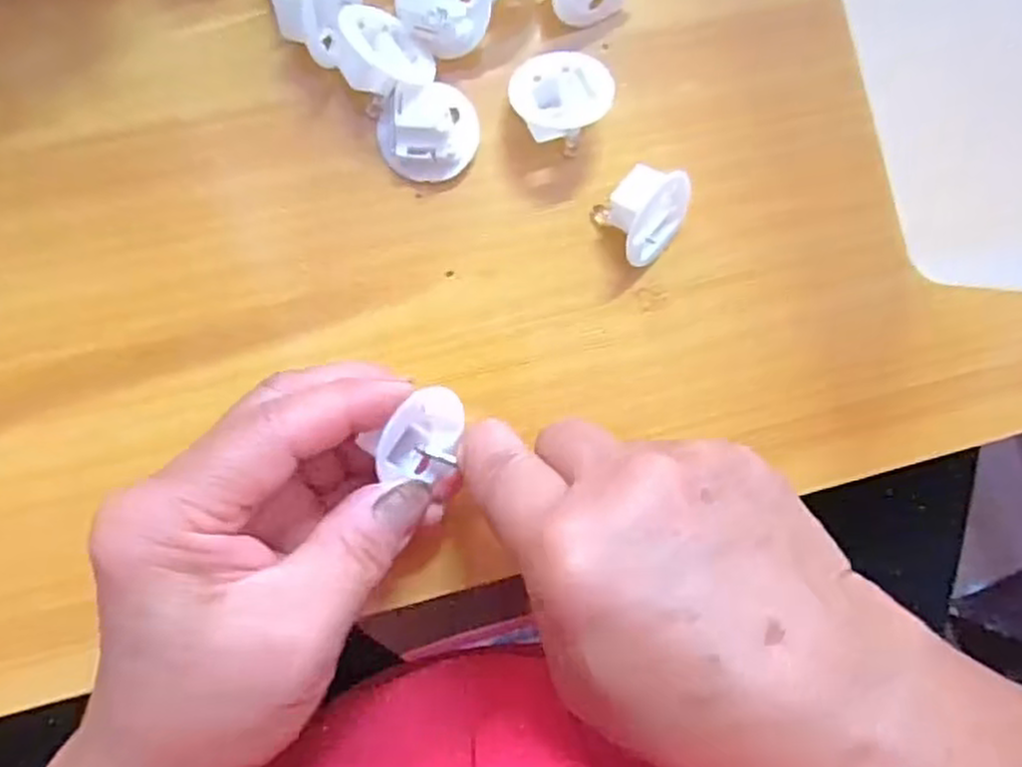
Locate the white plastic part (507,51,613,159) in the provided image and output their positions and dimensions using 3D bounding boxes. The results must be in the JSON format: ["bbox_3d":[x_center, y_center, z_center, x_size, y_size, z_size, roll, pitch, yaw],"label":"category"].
[{"bbox_3d":[0.016,-0.096,0.260,0.031,0.020,0.030,0,90,-8],"label":"white plastic part"}]

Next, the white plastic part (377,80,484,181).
[{"bbox_3d":[-0.026,-0.082,0.255,0.032,0.017,0.027,-16,92,-8],"label":"white plastic part"}]

